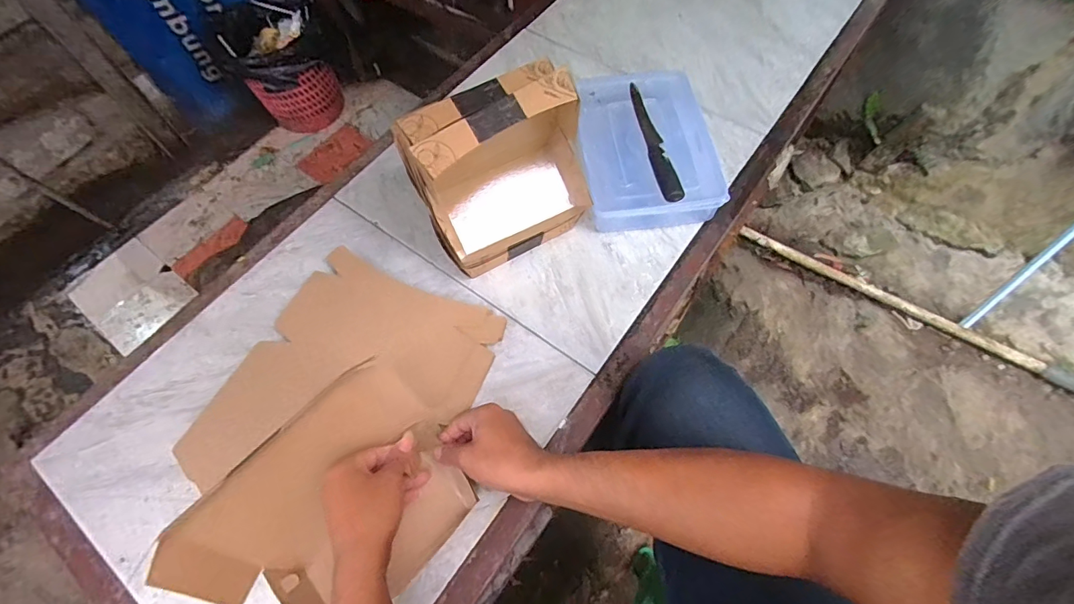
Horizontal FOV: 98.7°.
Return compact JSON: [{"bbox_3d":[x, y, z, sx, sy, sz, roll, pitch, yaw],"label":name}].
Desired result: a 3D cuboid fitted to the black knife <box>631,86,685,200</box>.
[{"bbox_3d":[0.168,-0.244,0.684,0.028,0.029,0.250,-8,65,-3],"label":"black knife"}]

